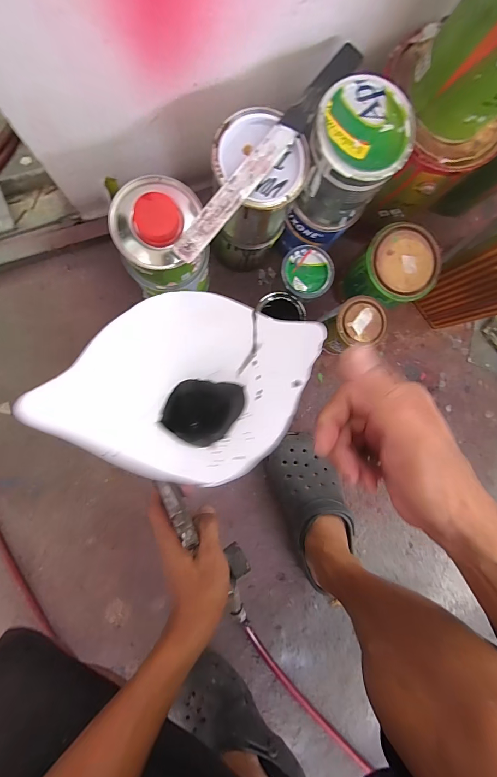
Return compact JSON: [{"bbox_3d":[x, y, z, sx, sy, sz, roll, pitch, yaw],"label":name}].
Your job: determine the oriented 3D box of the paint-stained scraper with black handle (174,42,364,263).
[{"bbox_3d":[0.022,-0.246,0.348,0.025,0.007,0.285,39,88,-4],"label":"paint-stained scraper with black handle"}]

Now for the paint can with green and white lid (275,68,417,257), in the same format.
[{"bbox_3d":[0.110,-0.262,0.407,0.100,0.145,0.103,-3,92,-5],"label":"paint can with green and white lid"}]

